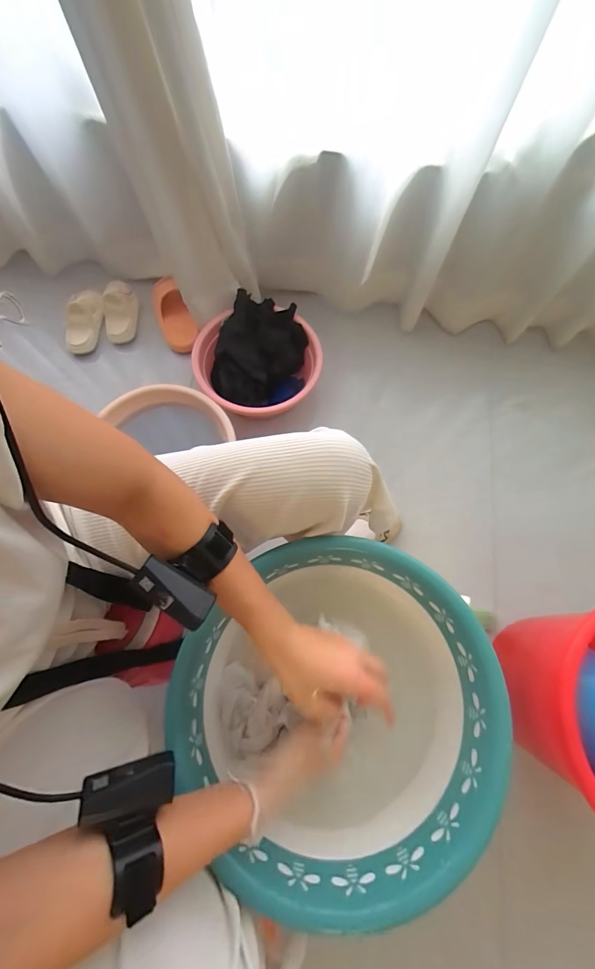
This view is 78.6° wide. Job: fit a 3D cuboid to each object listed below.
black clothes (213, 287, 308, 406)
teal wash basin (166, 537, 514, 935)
[{"bbox_3d":[-0.096,-0.299,0.870,0.217,0.122,0.257,18,72,5],"label":"black clothes"},{"bbox_3d":[0.047,0.260,0.439,0.350,0.112,0.346,0,72,-1],"label":"teal wash basin"}]

